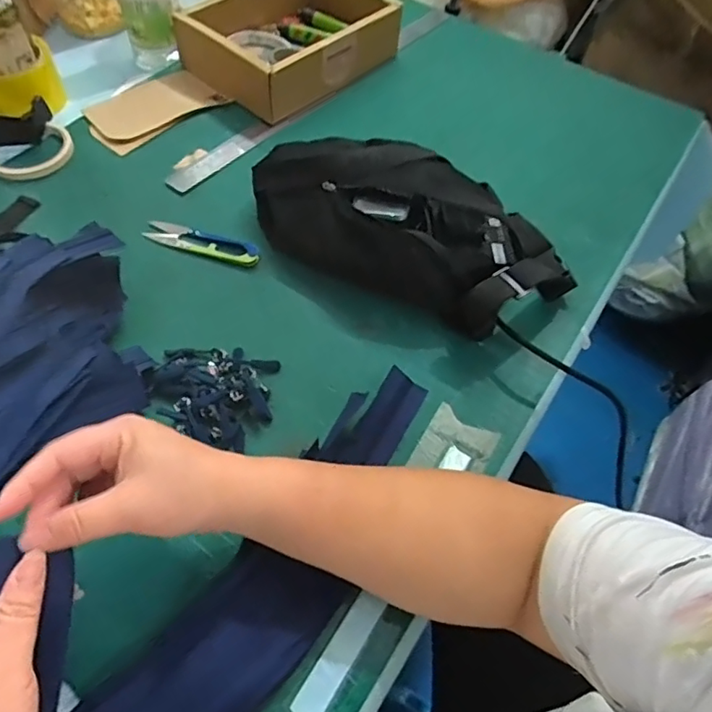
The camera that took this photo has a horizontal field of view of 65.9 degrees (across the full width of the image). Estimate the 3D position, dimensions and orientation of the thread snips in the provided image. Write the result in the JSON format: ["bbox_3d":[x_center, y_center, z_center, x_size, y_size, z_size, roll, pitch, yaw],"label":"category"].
[{"bbox_3d":[-0.151,-0.113,0.542,0.116,0.007,0.028,16,58,5],"label":"thread snips"}]

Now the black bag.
[{"bbox_3d":[0.052,-0.128,0.524,0.311,0.076,0.151,25,59,11],"label":"black bag"}]

